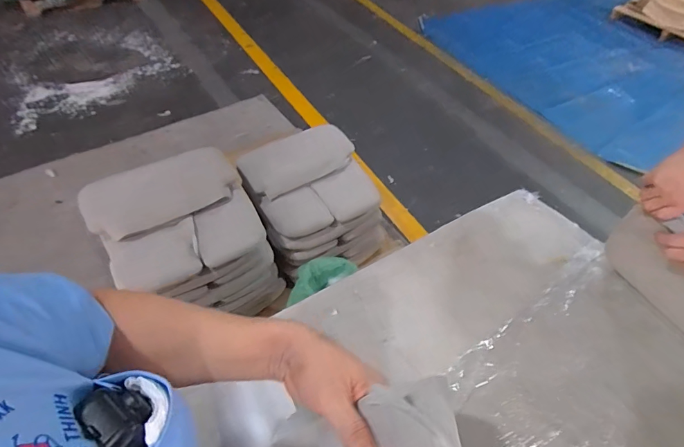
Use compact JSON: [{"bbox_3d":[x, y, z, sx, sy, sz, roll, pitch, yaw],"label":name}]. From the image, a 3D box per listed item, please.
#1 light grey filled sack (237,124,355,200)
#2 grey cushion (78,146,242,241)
[{"bbox_3d":[-0.179,-0.242,1.572,0.439,0.100,0.217,-27,77,-19],"label":"light grey filled sack"},{"bbox_3d":[-0.559,-0.099,1.221,0.449,0.068,0.205,-26,82,-24],"label":"grey cushion"}]

